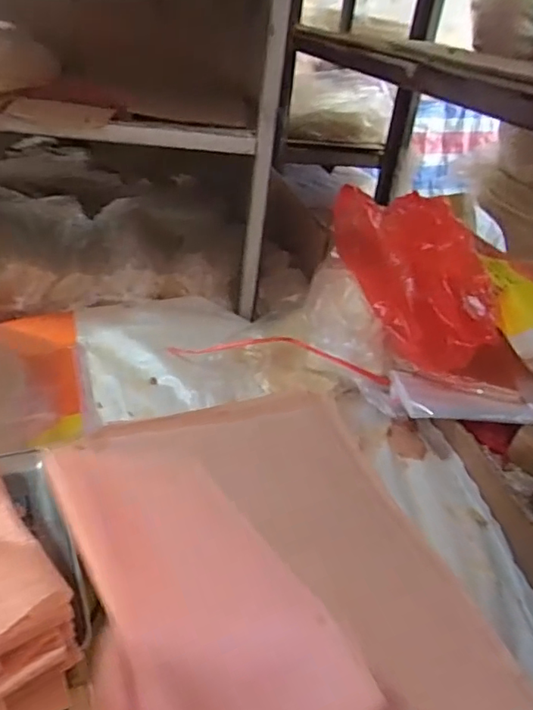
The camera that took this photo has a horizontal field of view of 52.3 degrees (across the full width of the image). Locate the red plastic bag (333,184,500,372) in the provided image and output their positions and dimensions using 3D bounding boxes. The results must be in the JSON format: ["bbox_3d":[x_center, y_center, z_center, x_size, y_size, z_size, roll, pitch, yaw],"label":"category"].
[{"bbox_3d":[0.244,-0.138,0.931,0.169,0.158,0.414,1,35,-10],"label":"red plastic bag"}]

